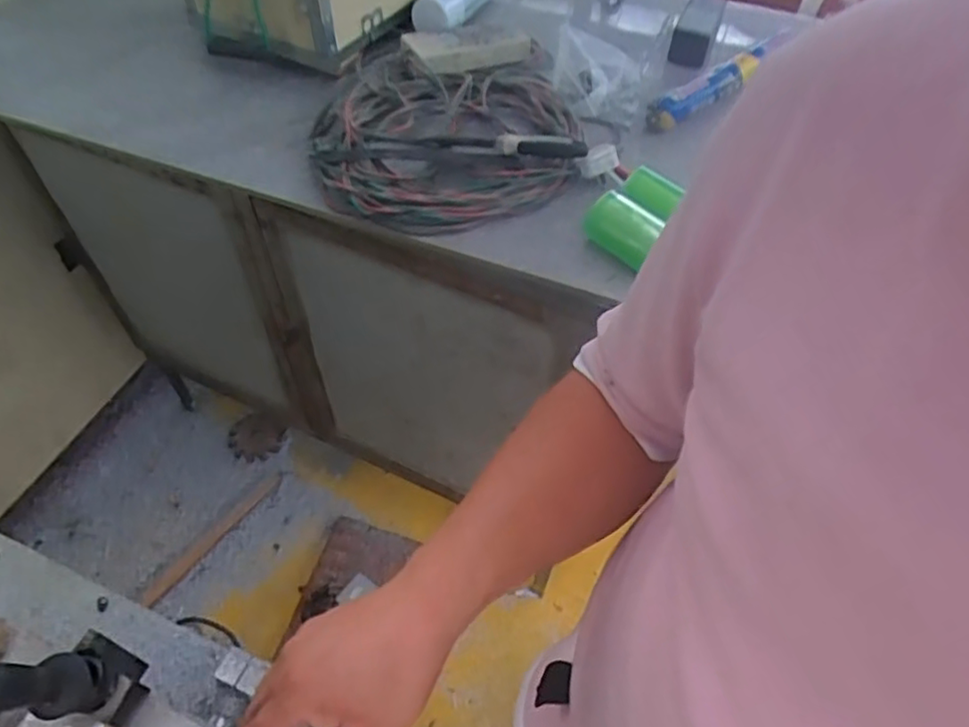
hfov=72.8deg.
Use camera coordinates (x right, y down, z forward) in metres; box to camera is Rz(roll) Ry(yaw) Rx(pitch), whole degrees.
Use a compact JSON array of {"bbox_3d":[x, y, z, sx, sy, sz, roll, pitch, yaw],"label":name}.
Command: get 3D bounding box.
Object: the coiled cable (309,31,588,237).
[{"bbox_3d":[-0.049,-0.305,0.839,0.318,0.048,0.370,-6,53,-4],"label":"coiled cable"}]

